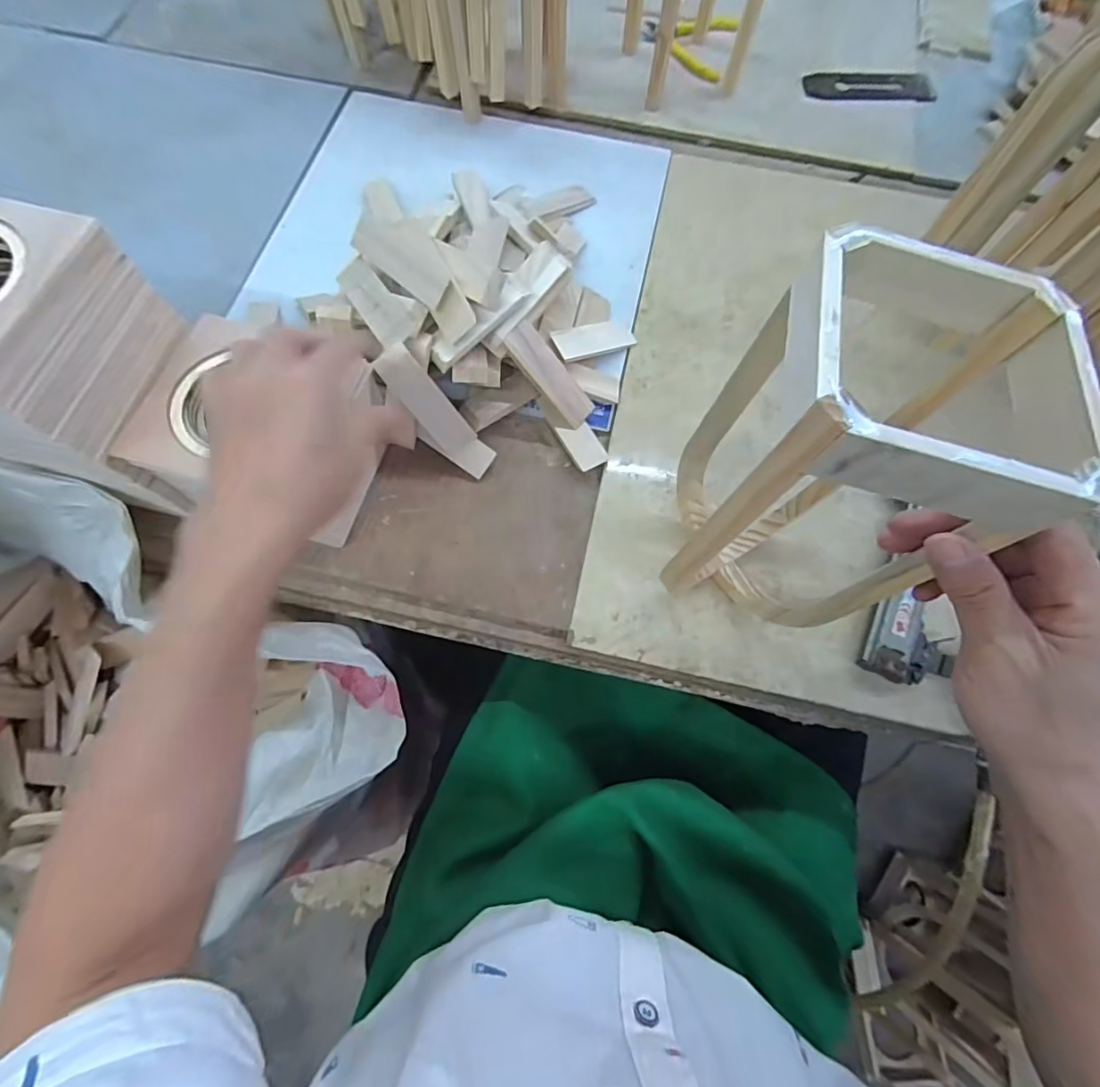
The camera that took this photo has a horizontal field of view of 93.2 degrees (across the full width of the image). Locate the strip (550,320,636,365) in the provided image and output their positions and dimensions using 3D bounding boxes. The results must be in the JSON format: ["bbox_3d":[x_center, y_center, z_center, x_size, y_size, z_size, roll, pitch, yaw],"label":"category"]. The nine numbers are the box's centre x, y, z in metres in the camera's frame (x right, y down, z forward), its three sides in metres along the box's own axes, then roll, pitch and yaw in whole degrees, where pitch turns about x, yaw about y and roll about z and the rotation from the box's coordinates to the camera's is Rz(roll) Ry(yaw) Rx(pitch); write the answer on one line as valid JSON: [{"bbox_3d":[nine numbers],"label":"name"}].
[{"bbox_3d":[0.043,-0.196,0.497,0.103,0.010,0.033,-27,92,-39],"label":"strip"}]

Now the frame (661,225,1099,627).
[{"bbox_3d":[0.165,-0.039,0.326,0.119,0.256,0.133,15,71,3],"label":"frame"}]

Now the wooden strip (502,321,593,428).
[{"bbox_3d":[0.002,-0.146,0.455,0.028,0.011,0.098,-49,114,-15],"label":"wooden strip"}]

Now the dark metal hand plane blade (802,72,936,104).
[{"bbox_3d":[0.401,-0.579,0.655,0.169,0.011,0.059,-3,71,-3],"label":"dark metal hand plane blade"}]

